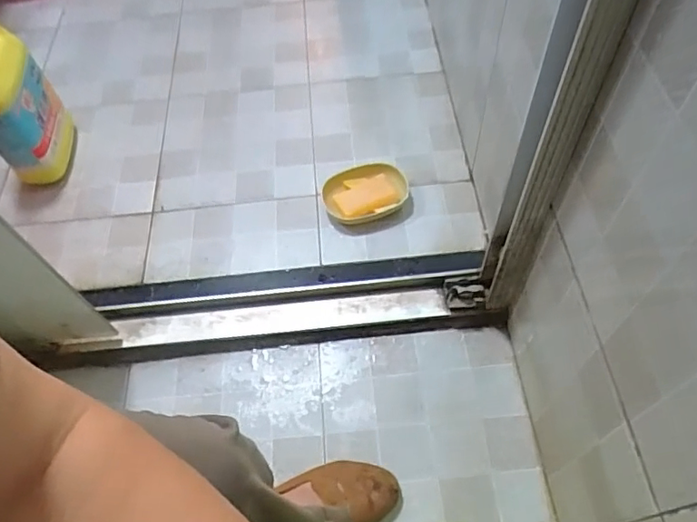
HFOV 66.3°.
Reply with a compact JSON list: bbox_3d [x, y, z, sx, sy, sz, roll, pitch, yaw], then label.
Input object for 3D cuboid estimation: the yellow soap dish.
[{"bbox_3d":[0.031,-0.119,0.949,0.149,0.040,0.102,-15,58,-6],"label":"yellow soap dish"}]

